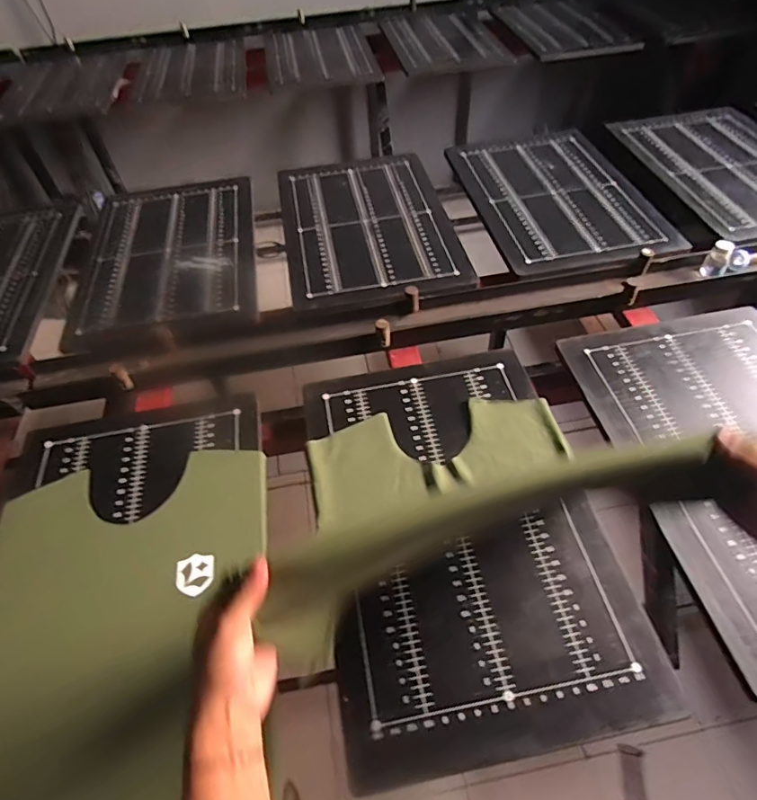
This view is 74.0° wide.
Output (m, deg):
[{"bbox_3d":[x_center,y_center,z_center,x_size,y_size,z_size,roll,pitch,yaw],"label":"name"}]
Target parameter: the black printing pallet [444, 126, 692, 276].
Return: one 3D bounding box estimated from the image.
[{"bbox_3d":[0.439,-0.516,1.248,0.396,0.027,0.635,-12,54,-6],"label":"black printing pallet"}]

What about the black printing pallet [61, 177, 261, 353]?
[{"bbox_3d":[-0.496,-0.352,1.198,0.413,0.034,0.583,-9,54,-4],"label":"black printing pallet"}]

